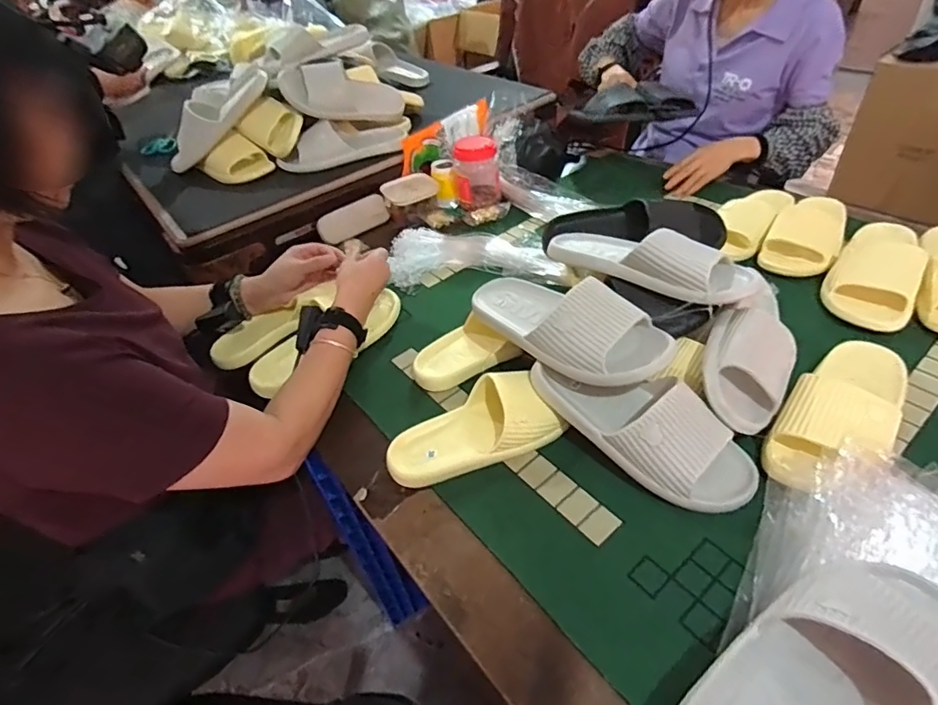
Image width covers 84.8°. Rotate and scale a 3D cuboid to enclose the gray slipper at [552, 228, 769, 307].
[{"bbox_3d":[0.230,-0.128,0.661,0.273,0.065,0.091,32,56,34],"label":"gray slipper"}]

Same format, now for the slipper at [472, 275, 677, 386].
[{"bbox_3d":[0.108,-0.044,0.612,0.263,0.073,0.106,31,56,34],"label":"slipper"}]

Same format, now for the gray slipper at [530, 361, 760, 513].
[{"bbox_3d":[0.181,0.072,0.560,0.253,0.062,0.100,31,56,34],"label":"gray slipper"}]

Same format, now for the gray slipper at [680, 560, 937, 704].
[{"bbox_3d":[0.265,0.240,0.383,0.271,0.080,0.101,-27,46,-19],"label":"gray slipper"}]

